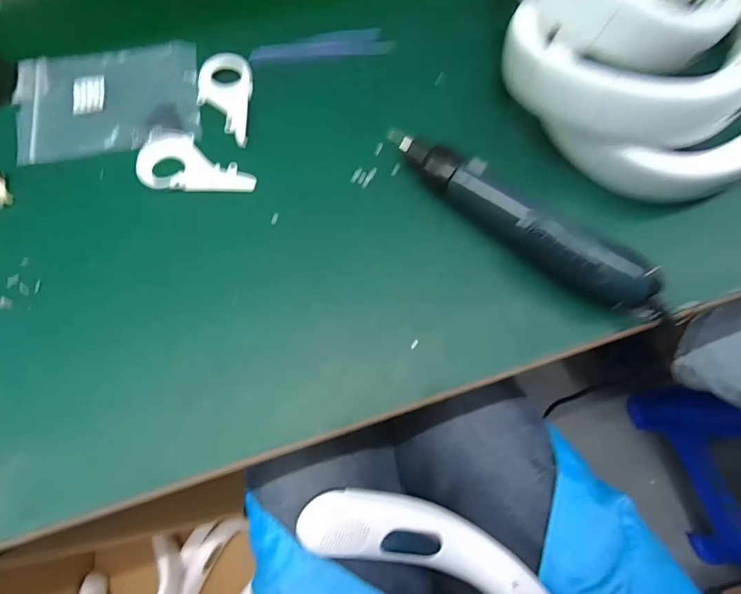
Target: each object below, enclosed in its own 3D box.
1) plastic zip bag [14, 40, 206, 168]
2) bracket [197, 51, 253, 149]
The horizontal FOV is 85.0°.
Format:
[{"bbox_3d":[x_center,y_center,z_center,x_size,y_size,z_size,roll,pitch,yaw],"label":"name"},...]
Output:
[{"bbox_3d":[-0.227,-0.172,0.348,0.154,0.006,0.108,-8,72,-3],"label":"plastic zip bag"},{"bbox_3d":[-0.126,-0.170,0.346,0.047,0.010,0.091,0,72,-1],"label":"bracket"}]

